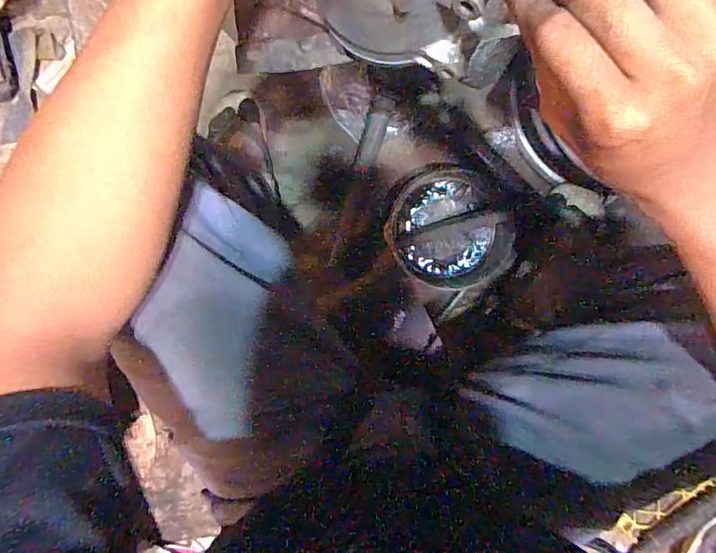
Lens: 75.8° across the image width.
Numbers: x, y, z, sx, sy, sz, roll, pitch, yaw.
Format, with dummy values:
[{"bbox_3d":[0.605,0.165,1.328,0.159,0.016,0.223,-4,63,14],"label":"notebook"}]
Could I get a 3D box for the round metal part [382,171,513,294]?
[{"bbox_3d":[0.154,-0.074,0.789,0.183,0.026,0.210,-40,96,5],"label":"round metal part"}]

